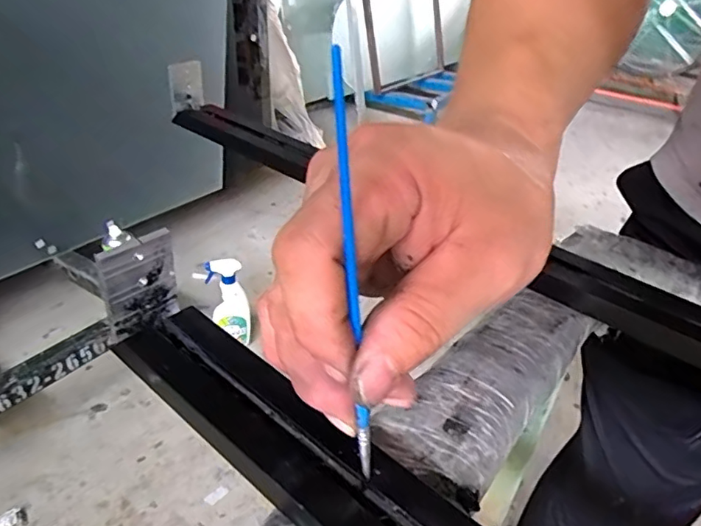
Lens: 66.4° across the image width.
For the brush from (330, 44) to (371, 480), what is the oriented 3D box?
[{"bbox_3d":[0.001,0.012,0.166,0.005,0.146,0.004,-4,26,0],"label":"brush"}]

